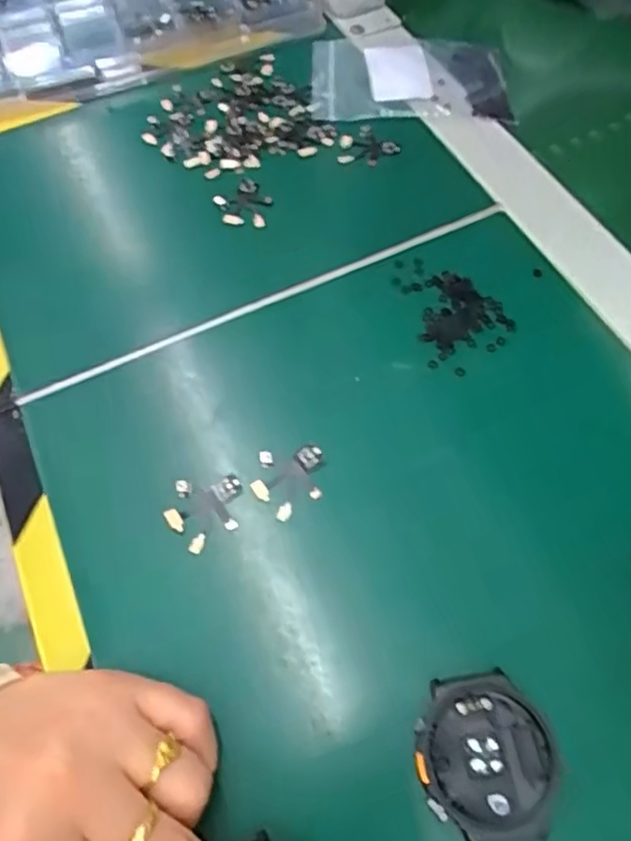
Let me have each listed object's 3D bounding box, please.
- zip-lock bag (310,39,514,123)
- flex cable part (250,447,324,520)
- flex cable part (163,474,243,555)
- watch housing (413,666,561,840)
[{"bbox_3d":[0.062,-0.233,0.421,0.128,0.007,0.095,3,61,5],"label":"zip-lock bag"},{"bbox_3d":[-0.012,0.028,0.282,0.032,0.004,0.032,-8,60,0],"label":"flex cable part"},{"bbox_3d":[-0.049,0.041,0.277,0.033,0.004,0.033,-7,60,0],"label":"flex cable part"},{"bbox_3d":[0.061,0.120,0.225,0.049,0.011,0.052,-10,60,-2],"label":"watch housing"}]

